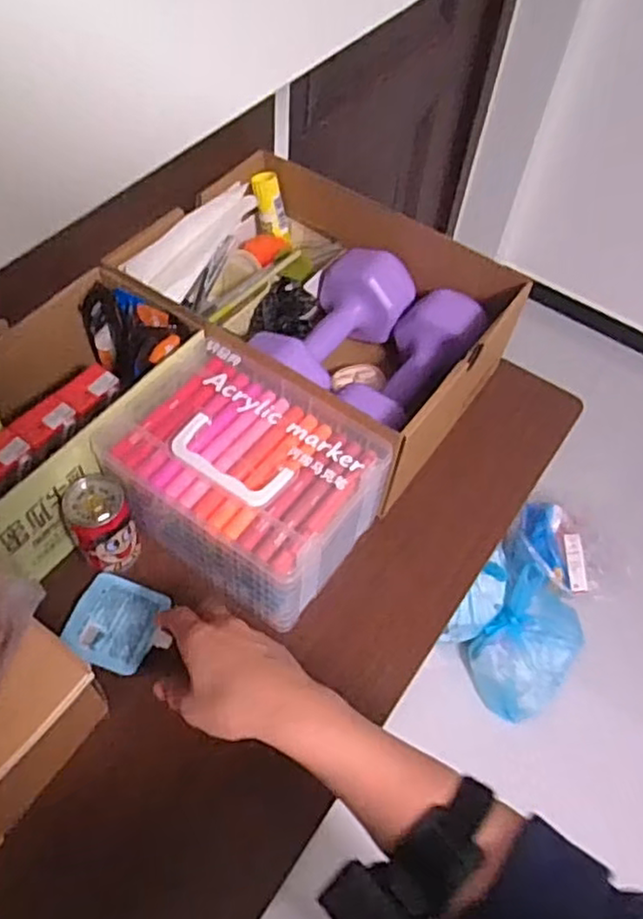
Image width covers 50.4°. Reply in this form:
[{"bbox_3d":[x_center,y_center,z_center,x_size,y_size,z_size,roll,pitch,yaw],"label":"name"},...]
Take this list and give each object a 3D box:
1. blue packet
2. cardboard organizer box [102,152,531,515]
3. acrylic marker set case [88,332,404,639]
[{"bbox_3d":[-0.179,0.140,0.589,0.073,0.008,0.073,18,56,8],"label":"blue packet"},{"bbox_3d":[0.001,-0.148,0.737,0.345,0.134,0.265,33,60,17],"label":"cardboard organizer box"},{"bbox_3d":[-0.068,0.022,0.613,0.211,0.127,0.167,31,59,16],"label":"acrylic marker set case"}]

